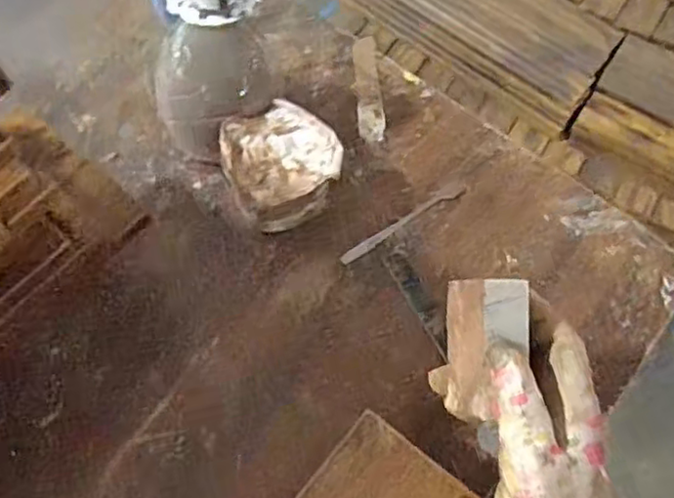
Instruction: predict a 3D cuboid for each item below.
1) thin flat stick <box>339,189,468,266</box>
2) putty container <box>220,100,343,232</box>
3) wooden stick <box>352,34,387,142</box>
[{"bbox_3d":[0.051,-0.020,0.507,0.114,0.004,0.010,-31,67,-19],"label":"thin flat stick"},{"bbox_3d":[-0.041,-0.057,0.484,0.077,0.051,0.074,2,61,-3],"label":"putty container"},{"bbox_3d":[0.026,-0.137,0.567,0.023,0.006,0.116,3,58,-10],"label":"wooden stick"}]

